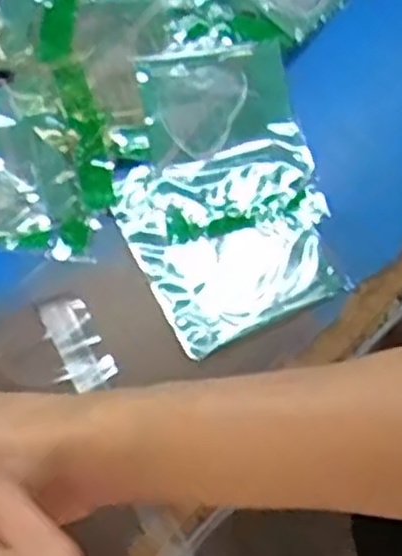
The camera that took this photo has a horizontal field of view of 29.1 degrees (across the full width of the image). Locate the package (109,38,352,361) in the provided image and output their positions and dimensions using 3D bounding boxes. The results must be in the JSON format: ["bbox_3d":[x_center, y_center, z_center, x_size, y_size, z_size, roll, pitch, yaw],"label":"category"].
[{"bbox_3d":[0.012,-0.061,0.515,0.134,0.024,0.209,-15,66,-4],"label":"package"}]

